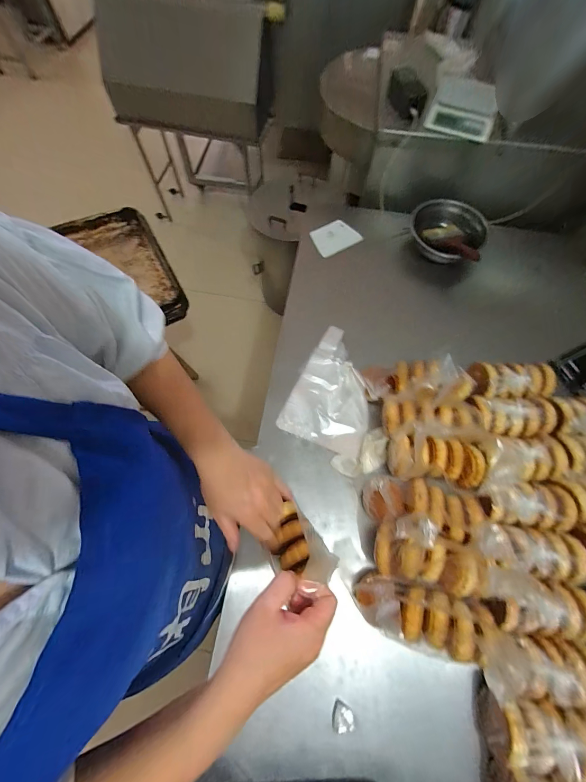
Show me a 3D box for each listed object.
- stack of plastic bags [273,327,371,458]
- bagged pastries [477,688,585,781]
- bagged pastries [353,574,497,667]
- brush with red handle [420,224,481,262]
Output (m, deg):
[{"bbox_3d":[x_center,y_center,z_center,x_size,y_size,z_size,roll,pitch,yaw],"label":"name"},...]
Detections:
[{"bbox_3d":[0.097,-0.010,0.663,0.182,0.035,0.272,22,66,11],"label":"stack of plastic bags"},{"bbox_3d":[0.362,0.493,0.424,0.152,0.072,0.086,10,68,2],"label":"bagged pastries"},{"bbox_3d":[0.197,0.351,0.463,0.194,0.056,0.083,7,63,18],"label":"bagged pastries"},{"bbox_3d":[0.433,-0.405,0.810,0.060,0.035,0.164,-40,75,-16],"label":"brush with red handle"}]

